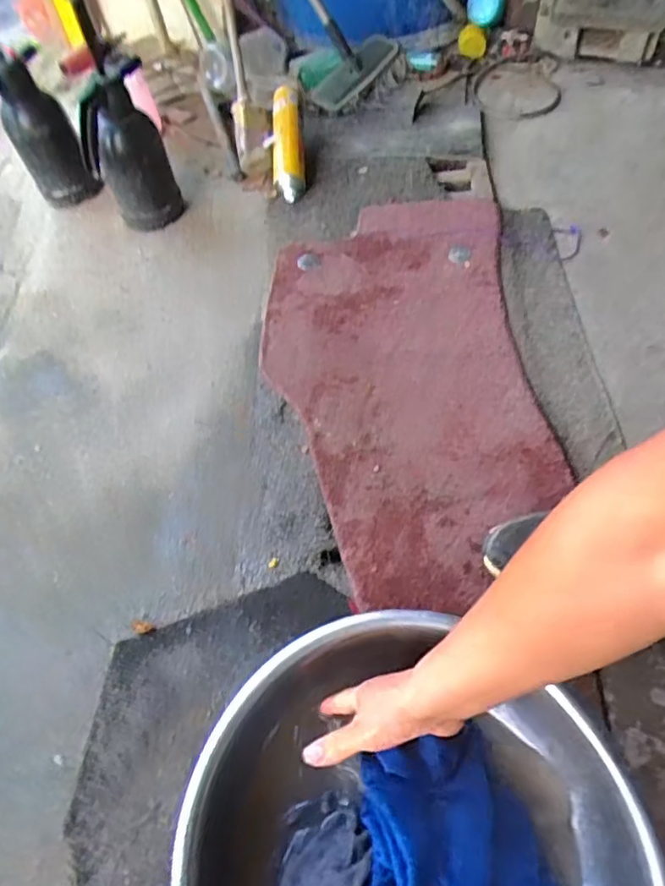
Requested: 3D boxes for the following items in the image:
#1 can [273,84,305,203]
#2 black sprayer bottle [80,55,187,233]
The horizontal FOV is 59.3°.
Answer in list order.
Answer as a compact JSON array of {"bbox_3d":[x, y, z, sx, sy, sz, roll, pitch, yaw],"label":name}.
[{"bbox_3d":[-0.098,-0.641,1.239,0.075,0.057,0.284,-3,75,1],"label":"can"},{"bbox_3d":[-0.395,-0.562,1.120,0.150,0.275,0.144,-18,58,-8],"label":"black sprayer bottle"}]

